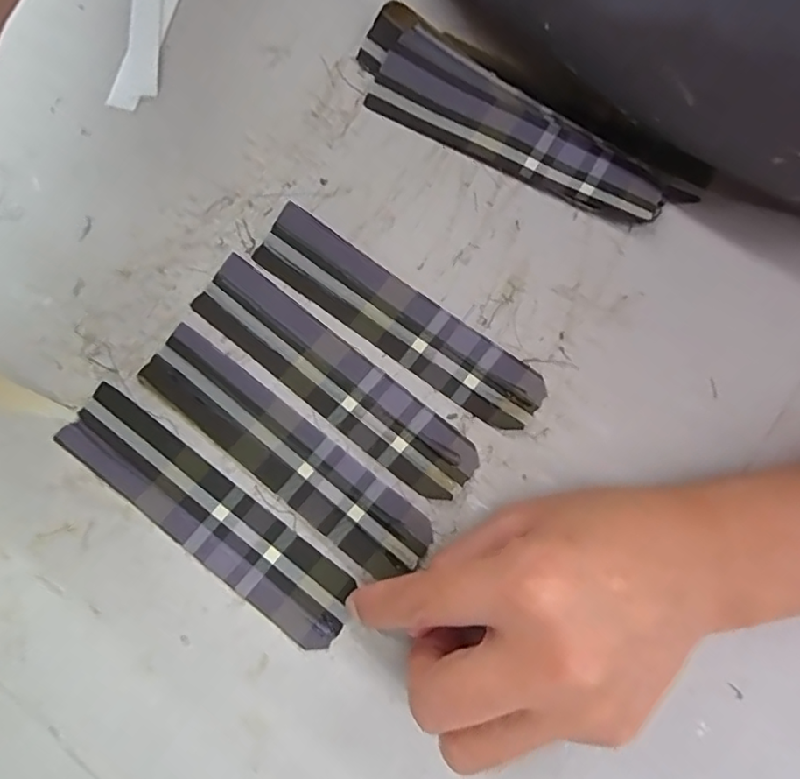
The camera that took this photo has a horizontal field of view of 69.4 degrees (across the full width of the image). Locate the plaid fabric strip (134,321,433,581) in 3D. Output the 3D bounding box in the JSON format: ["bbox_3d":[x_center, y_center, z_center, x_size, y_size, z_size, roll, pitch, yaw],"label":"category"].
[{"bbox_3d":[-0.050,0.025,0.243,0.141,0.004,0.031,37,80,9],"label":"plaid fabric strip"}]

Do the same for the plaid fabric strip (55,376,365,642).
[{"bbox_3d":[-0.080,0.051,0.237,0.139,0.004,0.031,37,80,8],"label":"plaid fabric strip"}]

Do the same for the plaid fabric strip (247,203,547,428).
[{"bbox_3d":[-0.001,-0.032,0.254,0.140,0.008,0.032,36,79,9],"label":"plaid fabric strip"}]

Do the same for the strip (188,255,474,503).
[{"bbox_3d":[-0.029,-0.006,0.249,0.141,0.004,0.031,38,80,9],"label":"strip"}]

